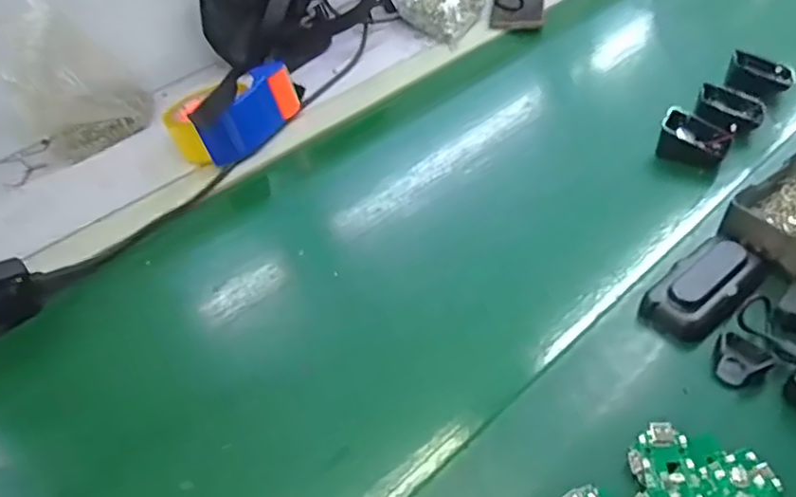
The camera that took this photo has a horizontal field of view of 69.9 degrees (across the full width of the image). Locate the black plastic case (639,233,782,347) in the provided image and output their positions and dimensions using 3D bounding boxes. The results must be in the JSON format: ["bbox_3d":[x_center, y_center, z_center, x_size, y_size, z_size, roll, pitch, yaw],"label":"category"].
[{"bbox_3d":[0.249,0.031,0.457,0.109,0.025,0.055,-33,49,-24],"label":"black plastic case"}]

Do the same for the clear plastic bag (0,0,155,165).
[{"bbox_3d":[-0.399,-0.205,0.712,0.149,0.164,0.095,-27,47,-19],"label":"clear plastic bag"}]

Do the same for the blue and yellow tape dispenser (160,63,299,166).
[{"bbox_3d":[-0.199,-0.173,0.690,0.098,0.071,0.162,29,54,32],"label":"blue and yellow tape dispenser"}]

